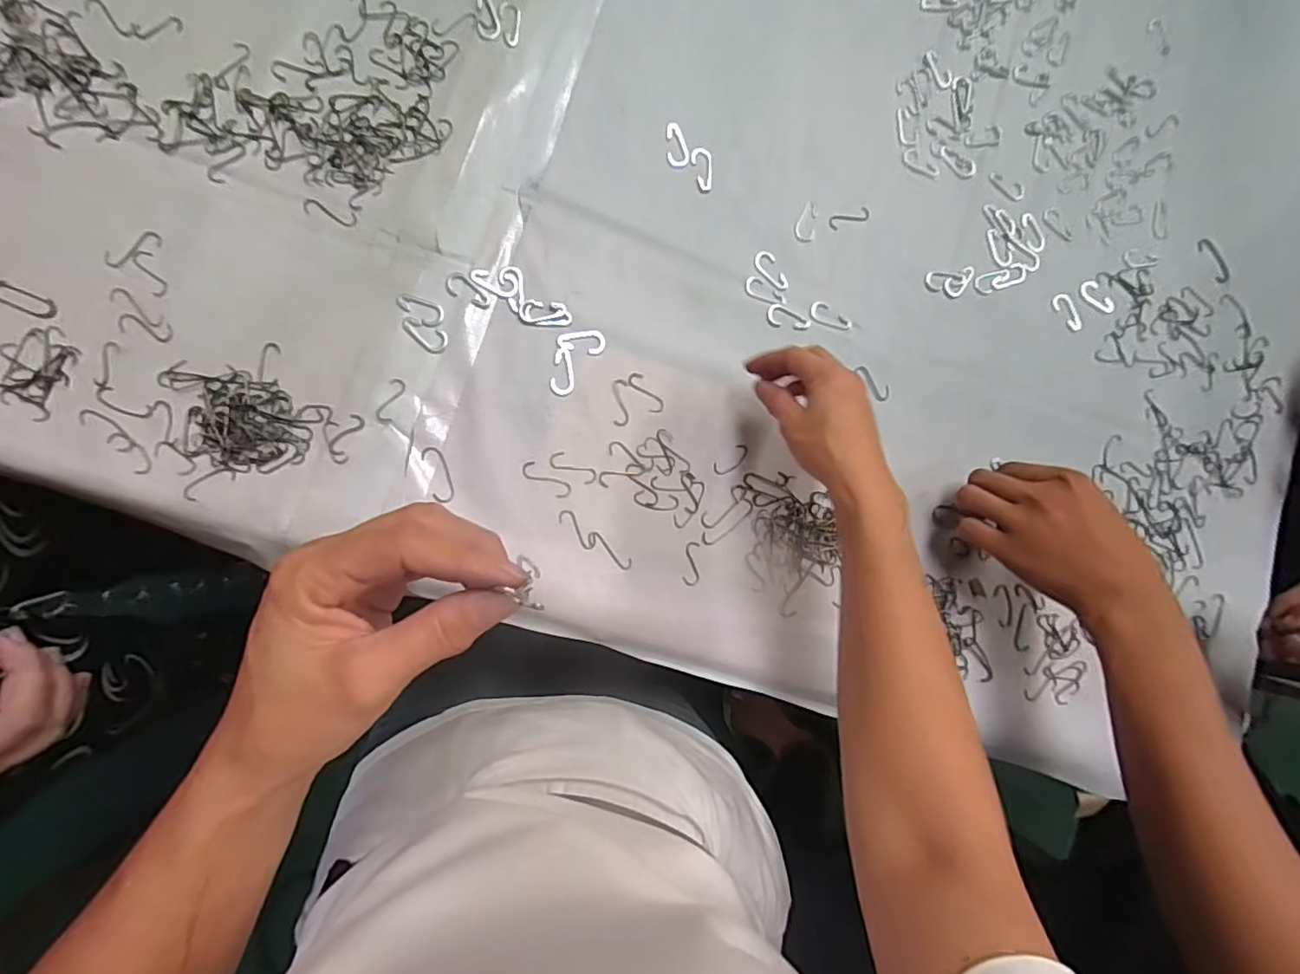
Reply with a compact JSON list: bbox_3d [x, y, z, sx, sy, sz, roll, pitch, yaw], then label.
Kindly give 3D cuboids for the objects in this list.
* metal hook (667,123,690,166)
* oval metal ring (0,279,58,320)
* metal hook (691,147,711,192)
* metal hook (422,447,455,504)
[{"bbox_3d":[0.024,-0.286,0.494,0.018,0.004,0.036,-3,86,-9],"label":"metal hook"},{"bbox_3d":[-0.435,-0.130,0.408,0.042,0.004,0.015,22,83,-7],"label":"oval metal ring"},{"bbox_3d":[0.044,-0.269,0.497,0.017,0.004,0.038,3,85,-9],"label":"metal hook"},{"bbox_3d":[-0.160,-0.009,0.446,0.016,0.004,0.044,-19,89,-10],"label":"metal hook"}]

